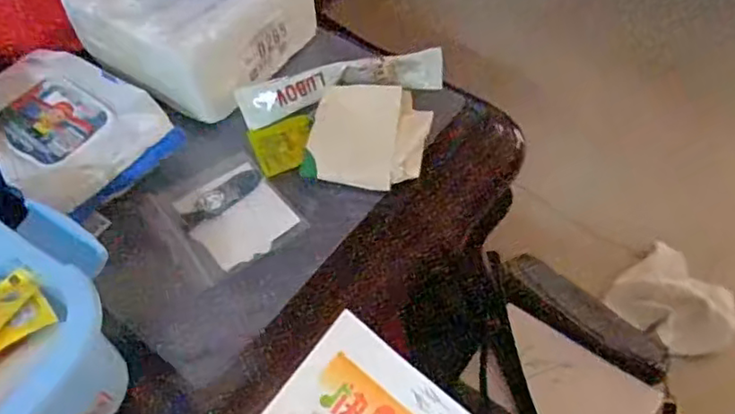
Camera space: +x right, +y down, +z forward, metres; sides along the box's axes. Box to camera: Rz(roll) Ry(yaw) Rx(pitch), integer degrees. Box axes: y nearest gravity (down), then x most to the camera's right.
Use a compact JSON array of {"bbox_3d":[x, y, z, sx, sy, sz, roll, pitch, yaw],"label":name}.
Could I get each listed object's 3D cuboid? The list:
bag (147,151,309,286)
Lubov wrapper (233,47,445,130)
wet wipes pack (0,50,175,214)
[{"bbox_3d":[-0.099,0.003,0.436,0.076,0.009,0.088,-33,61,-18],"label":"bag"},{"bbox_3d":[-0.021,-0.095,0.484,0.160,0.028,0.028,-9,57,-4],"label":"Lubov wrapper"},{"bbox_3d":[-0.226,-0.060,0.458,0.159,0.032,0.107,33,63,21],"label":"wet wipes pack"}]

